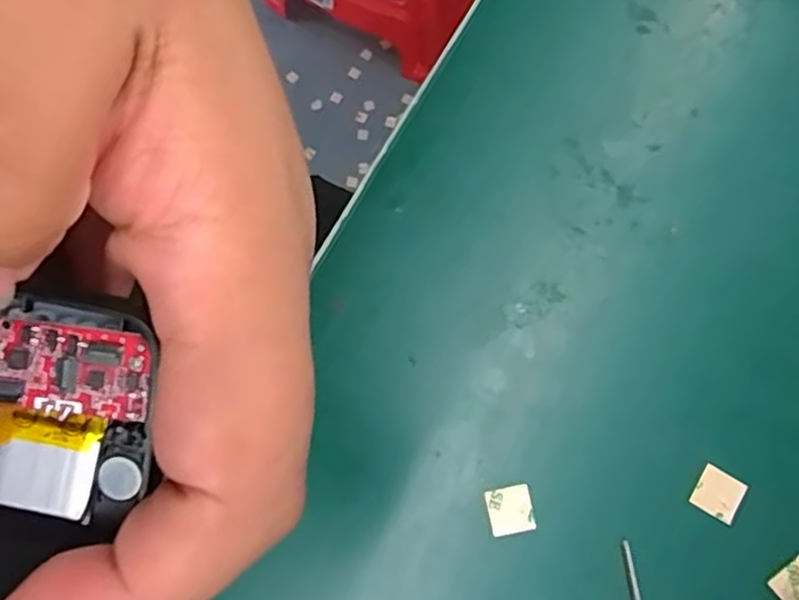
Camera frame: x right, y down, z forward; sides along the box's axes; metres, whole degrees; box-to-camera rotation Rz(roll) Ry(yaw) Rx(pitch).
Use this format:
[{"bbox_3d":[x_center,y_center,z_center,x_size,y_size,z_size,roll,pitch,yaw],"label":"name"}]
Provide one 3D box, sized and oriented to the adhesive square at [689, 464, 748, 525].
[{"bbox_3d":[0.111,0.067,0.236,0.015,0.004,0.015,30,79,7],"label":"adhesive square"}]

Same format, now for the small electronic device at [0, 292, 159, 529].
[{"bbox_3d":[-0.057,0.018,0.111,0.035,0.014,0.036,5,98,2],"label":"small electronic device"}]

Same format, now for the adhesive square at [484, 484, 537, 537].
[{"bbox_3d":[0.038,0.073,0.236,0.016,0.004,0.016,-11,78,-2],"label":"adhesive square"}]

